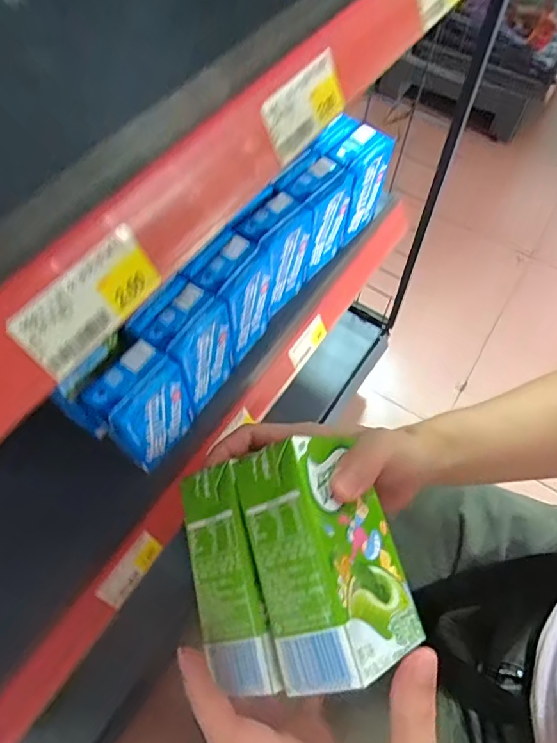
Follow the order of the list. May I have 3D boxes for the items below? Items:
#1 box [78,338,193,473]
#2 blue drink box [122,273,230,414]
[{"bbox_3d":[-0.111,0.033,0.416,0.044,0.100,0.070,28,64,15],"label":"box"},{"bbox_3d":[-0.082,-0.023,0.444,0.057,0.102,0.066,30,64,16],"label":"blue drink box"}]

